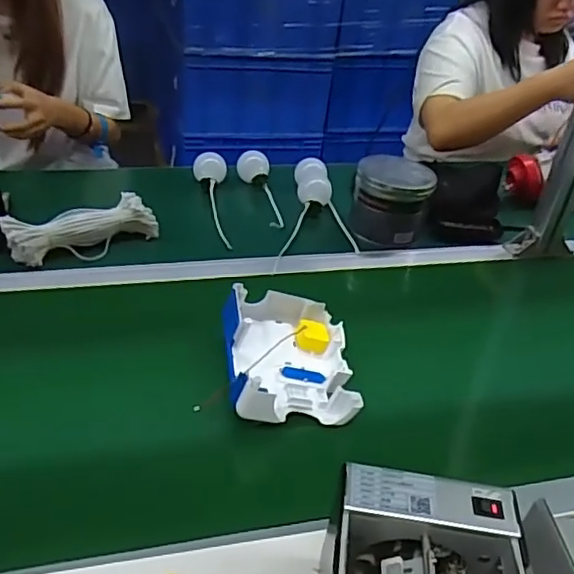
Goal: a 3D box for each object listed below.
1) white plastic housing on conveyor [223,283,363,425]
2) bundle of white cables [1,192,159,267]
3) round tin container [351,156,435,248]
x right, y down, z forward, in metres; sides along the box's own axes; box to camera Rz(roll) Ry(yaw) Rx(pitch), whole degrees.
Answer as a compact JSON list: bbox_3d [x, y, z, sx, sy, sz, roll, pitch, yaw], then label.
[{"bbox_3d":[0.004,0.072,0.713,0.155,0.070,0.195,0,35,-10],"label":"white plastic housing on conveyor"},{"bbox_3d":[-0.312,-0.088,0.906,0.222,0.062,0.059,-15,40,-29],"label":"bundle of white cables"},{"bbox_3d":[0.174,-0.141,0.984,0.126,0.112,0.098,10,40,6],"label":"round tin container"}]

